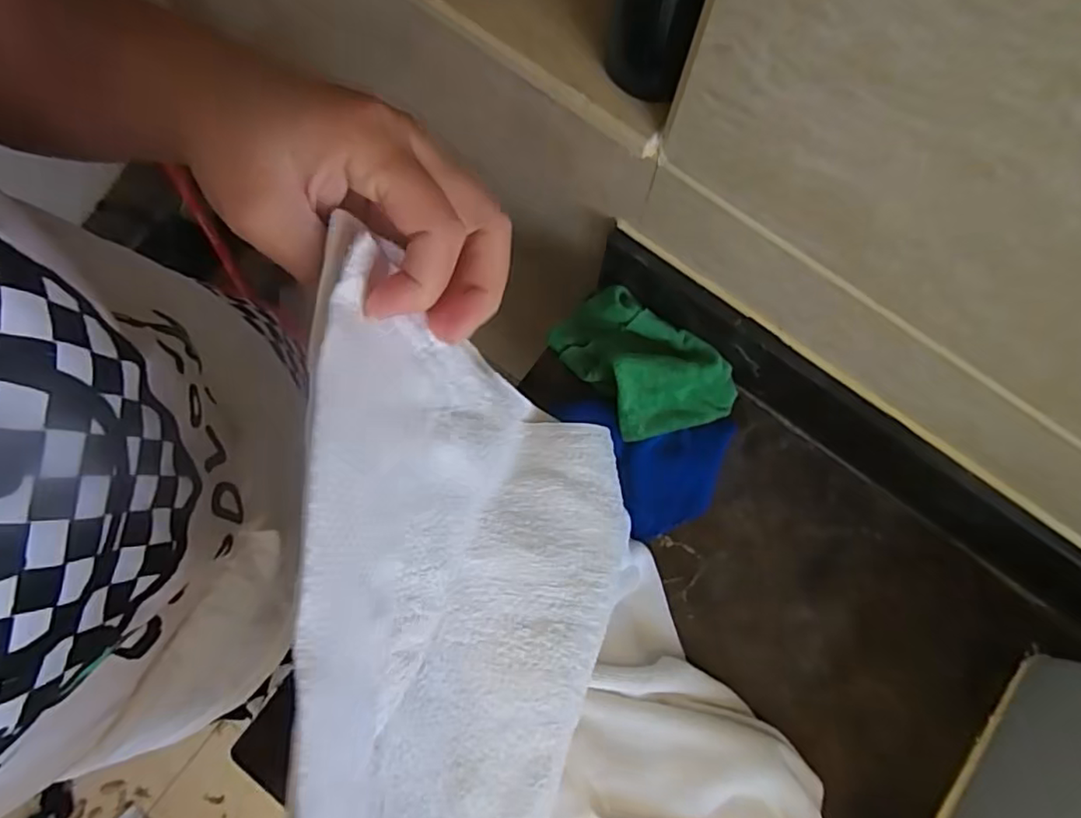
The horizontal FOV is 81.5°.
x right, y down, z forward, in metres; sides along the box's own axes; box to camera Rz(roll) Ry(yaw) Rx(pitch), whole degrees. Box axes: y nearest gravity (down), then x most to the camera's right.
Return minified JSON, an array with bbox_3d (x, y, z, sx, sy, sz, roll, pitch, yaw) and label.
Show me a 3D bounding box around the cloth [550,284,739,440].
[{"bbox_3d":[0.090,-0.039,0.539,0.105,0.049,0.147,-34,81,-7],"label":"cloth"}]

